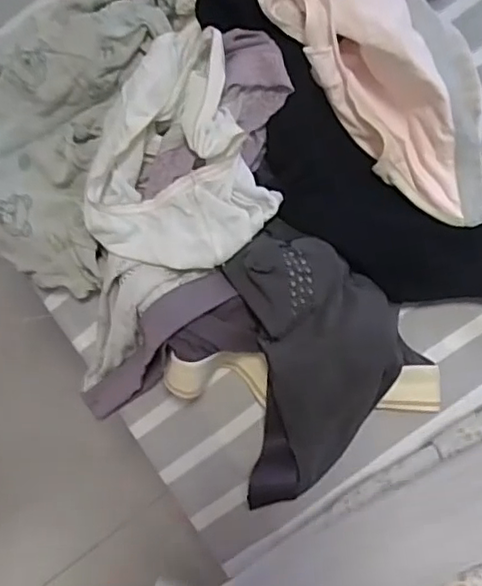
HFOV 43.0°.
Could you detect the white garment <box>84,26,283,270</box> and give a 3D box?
[{"bbox_3d":[-0.033,-0.099,0.426,0.128,0.028,0.165,23,87,10],"label":"white garment"}]

